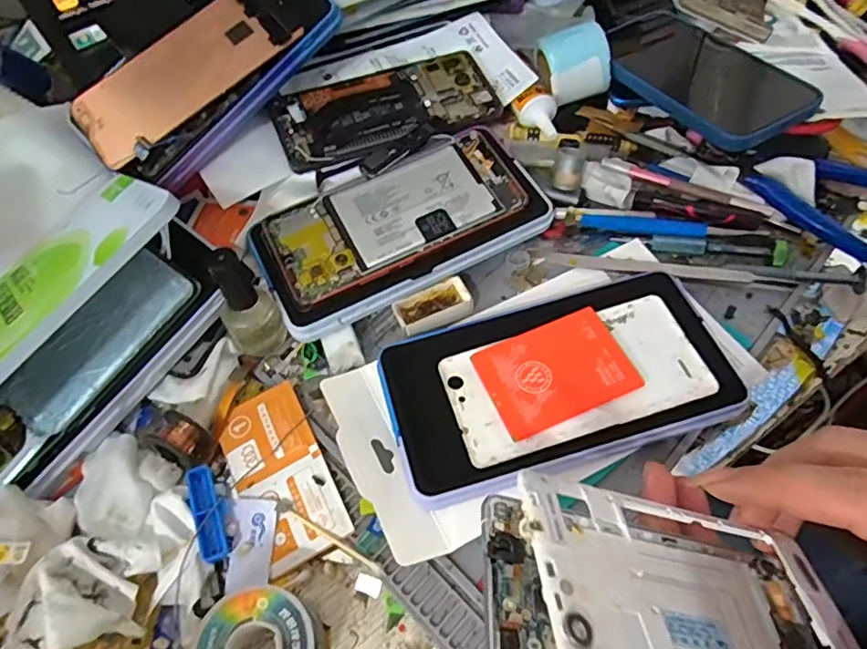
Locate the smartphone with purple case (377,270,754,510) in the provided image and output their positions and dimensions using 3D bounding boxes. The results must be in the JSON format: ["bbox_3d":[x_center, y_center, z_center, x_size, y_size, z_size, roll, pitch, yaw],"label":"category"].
[{"bbox_3d":[0.070,0.030,0.314,0.191,0.013,0.110,-18,58,-8],"label":"smartphone with purple case"}]

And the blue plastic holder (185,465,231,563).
[{"bbox_3d":[-0.122,0.101,0.298,0.014,0.008,0.051,-22,58,-10],"label":"blue plastic holder"}]

